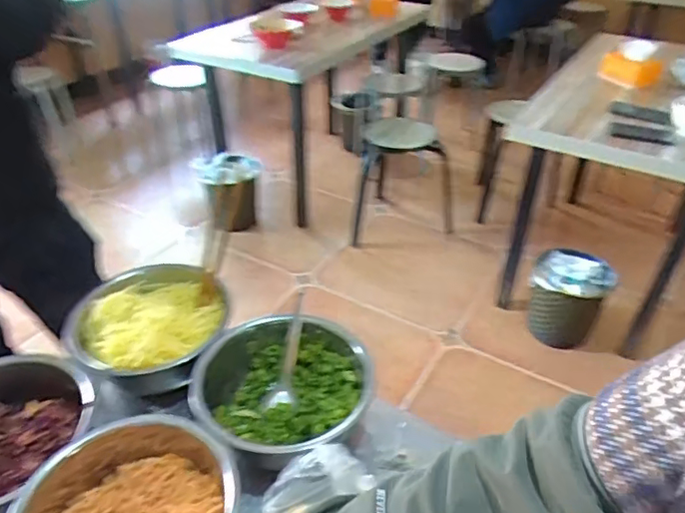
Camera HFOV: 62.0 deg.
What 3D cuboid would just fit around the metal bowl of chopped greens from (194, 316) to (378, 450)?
[{"bbox_3d":[-0.066,0.158,0.690,0.188,0.083,0.188,0,37,0],"label":"metal bowl of chopped greens"}]

